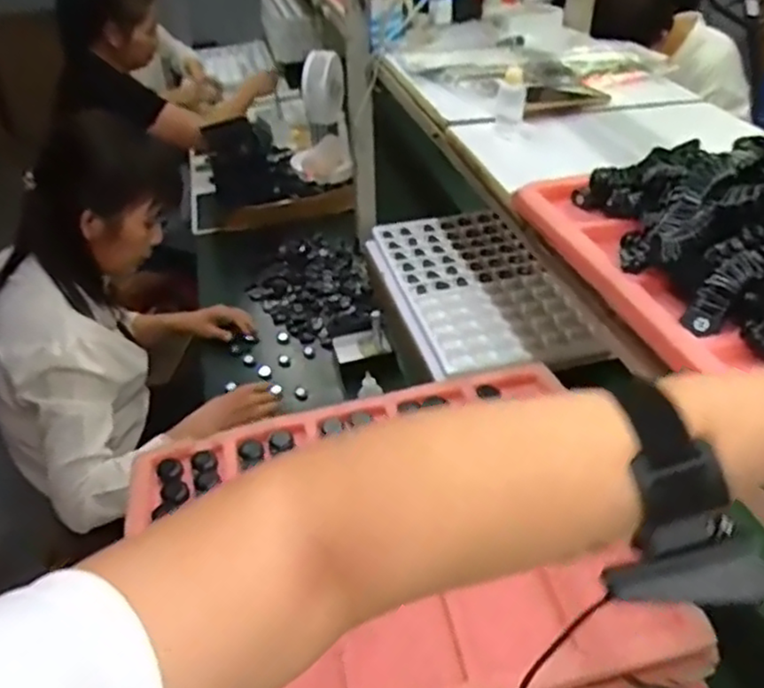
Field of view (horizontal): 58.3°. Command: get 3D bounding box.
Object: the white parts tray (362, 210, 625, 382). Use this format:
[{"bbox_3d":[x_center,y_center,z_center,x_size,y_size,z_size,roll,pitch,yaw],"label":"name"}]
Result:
[{"bbox_3d":[0.176,-0.111,1.290,0.296,0.035,0.494,-10,38,-12],"label":"white parts tray"}]

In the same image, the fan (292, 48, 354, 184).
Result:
[{"bbox_3d":[-0.145,-0.513,1.614,0.142,0.300,0.162,-5,38,-6],"label":"fan"}]

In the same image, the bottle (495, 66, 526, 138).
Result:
[{"bbox_3d":[0.164,-0.307,0.870,0.034,0.079,0.029,6,38,8],"label":"bottle"}]

